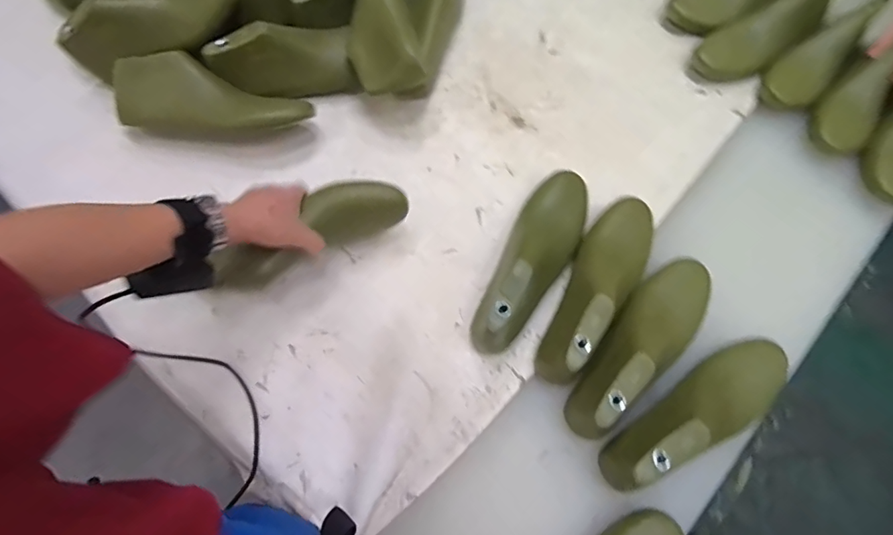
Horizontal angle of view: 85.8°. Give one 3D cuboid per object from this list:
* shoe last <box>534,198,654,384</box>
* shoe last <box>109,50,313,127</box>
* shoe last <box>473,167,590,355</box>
[{"bbox_3d":[0.180,0.017,0.551,0.085,0.088,0.254,33,73,10],"label":"shoe last"},{"bbox_3d":[-0.301,-0.213,0.623,0.256,0.075,0.080,2,71,-1],"label":"shoe last"},{"bbox_3d":[0.106,-0.012,0.563,0.074,0.082,0.249,25,72,7],"label":"shoe last"}]

